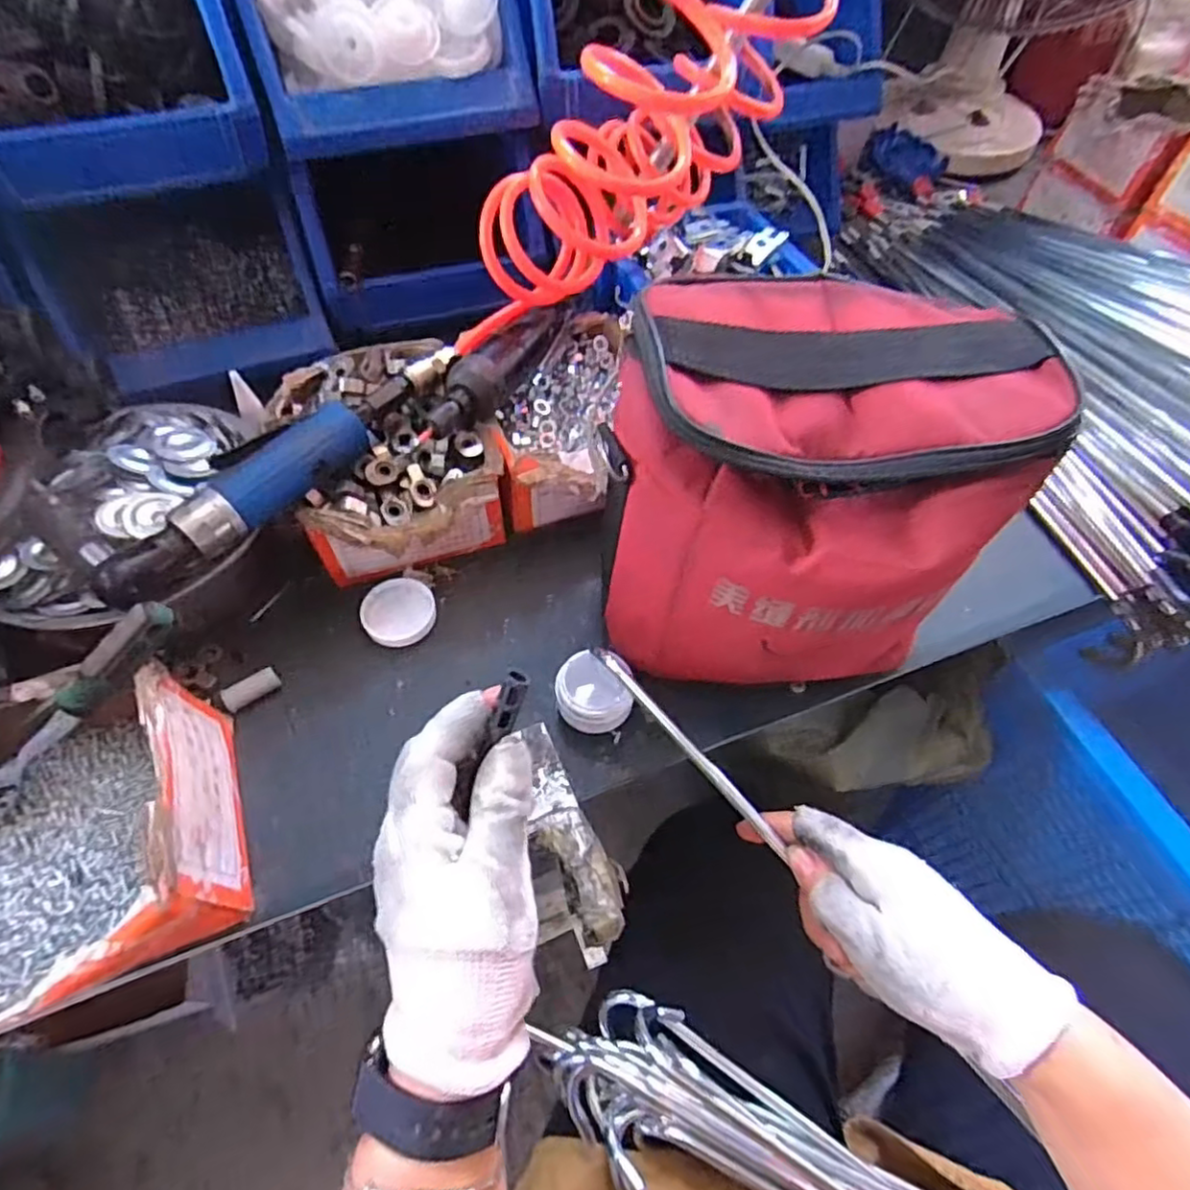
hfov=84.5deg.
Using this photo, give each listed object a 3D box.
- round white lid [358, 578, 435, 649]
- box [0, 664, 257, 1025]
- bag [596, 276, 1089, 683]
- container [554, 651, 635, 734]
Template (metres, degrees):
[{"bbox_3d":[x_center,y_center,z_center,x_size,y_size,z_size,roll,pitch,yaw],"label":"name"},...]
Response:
[{"bbox_3d":[-0.137,0.011,0.458,0.048,0.010,0.050,2,55,-3],"label":"round white lid"},{"bbox_3d":[-0.272,0.131,0.335,0.147,0.072,0.150,-17,58,-15],"label":"box"},{"bbox_3d":[0.103,-0.046,0.360,0.185,0.189,0.150,-3,56,-6],"label":"bag"},{"bbox_3d":[0.000,0.063,0.419,0.048,0.034,0.042,-6,56,-8],"label":"container"}]

